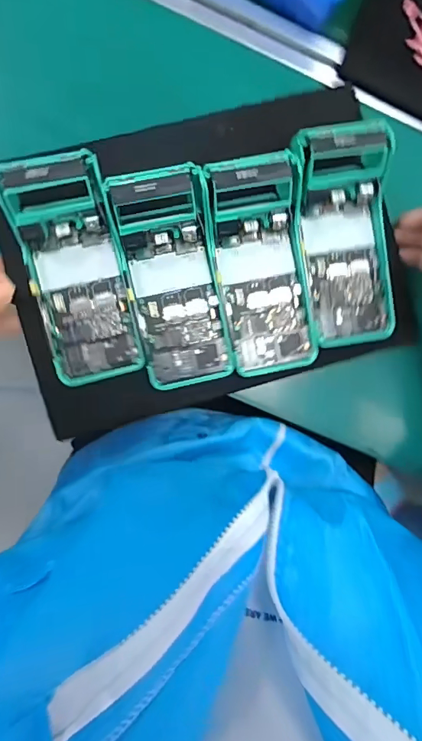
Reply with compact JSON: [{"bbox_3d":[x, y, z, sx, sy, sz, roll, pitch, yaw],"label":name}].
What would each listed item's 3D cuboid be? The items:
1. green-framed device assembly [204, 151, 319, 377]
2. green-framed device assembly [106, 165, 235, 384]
[{"bbox_3d":[0.045,-0.081,0.357,0.077,0.057,0.168,-14,95,-6],"label":"green-framed device assembly"},{"bbox_3d":[-0.031,-0.073,0.364,0.071,0.050,0.167,-13,107,-7],"label":"green-framed device assembly"}]

